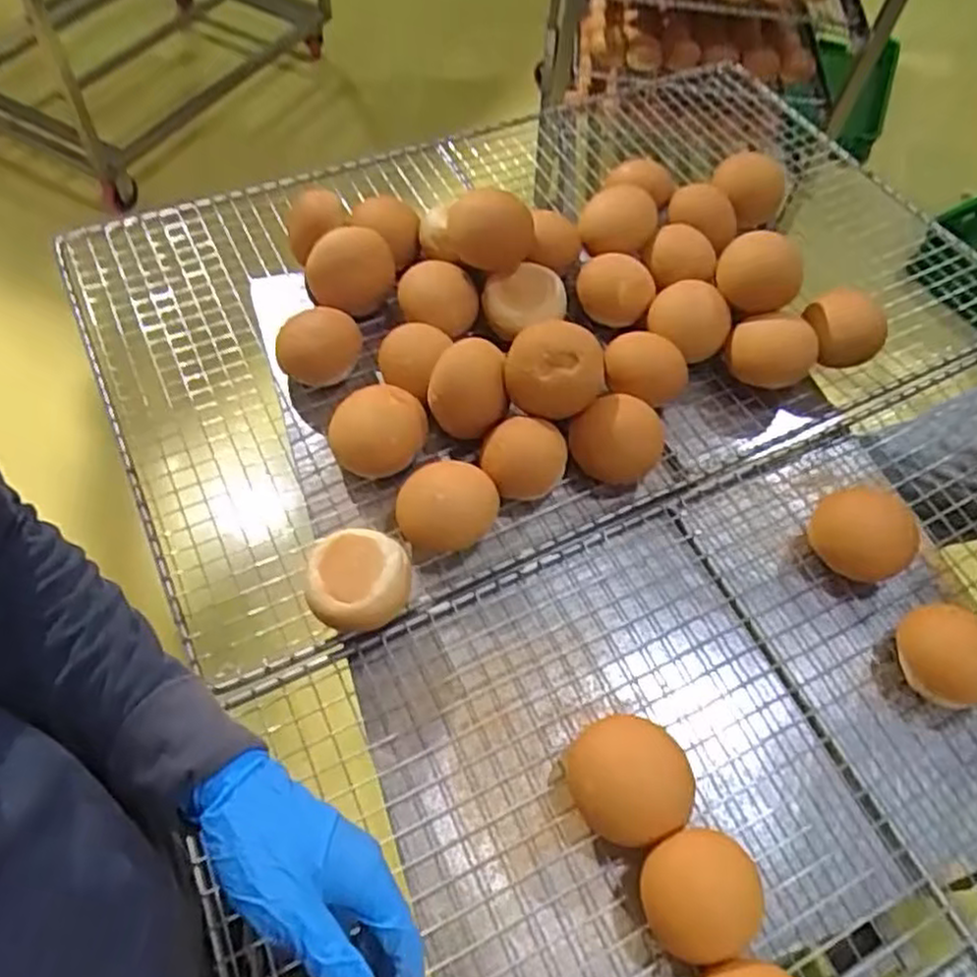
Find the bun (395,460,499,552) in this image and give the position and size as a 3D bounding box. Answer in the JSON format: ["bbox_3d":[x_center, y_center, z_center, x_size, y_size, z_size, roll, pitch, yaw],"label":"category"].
[{"bbox_3d":[-0.033,0.014,0.620,0.081,0.044,0.068,7,59,1],"label":"bun"}]

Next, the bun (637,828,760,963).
[{"bbox_3d":[0.134,0.261,0.492,0.068,0.047,0.071,2,59,-3],"label":"bun"}]

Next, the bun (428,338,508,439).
[{"bbox_3d":[-0.018,-0.090,0.679,0.068,0.044,0.076,6,59,0],"label":"bun"}]

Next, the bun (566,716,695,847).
[{"bbox_3d":[0.094,0.202,0.527,0.075,0.049,0.081,-20,62,-15],"label":"bun"}]

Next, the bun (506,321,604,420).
[{"bbox_3d":[0.056,-0.101,0.663,0.081,0.086,0.071,12,59,4],"label":"bun"}]

